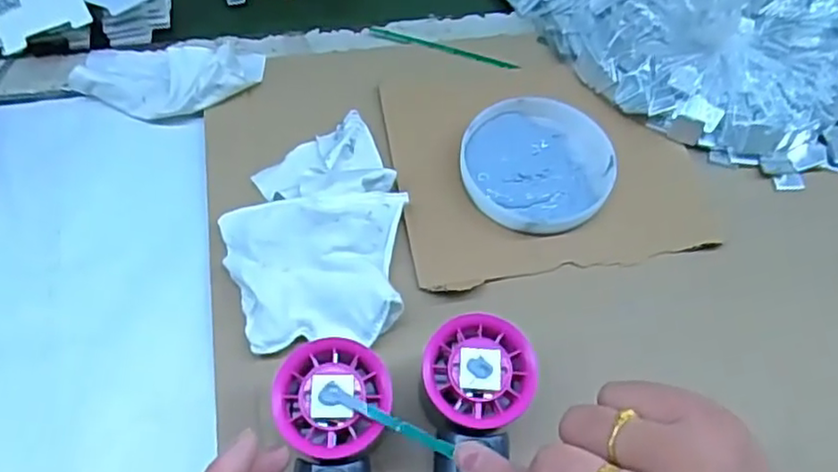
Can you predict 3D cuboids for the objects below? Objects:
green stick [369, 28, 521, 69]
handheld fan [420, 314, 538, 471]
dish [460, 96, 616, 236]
[{"bbox_3d":[0.019,-0.144,0.504,0.118,0.004,0.008,17,61,7],"label":"green stick"},{"bbox_3d":[0.022,0.122,0.324,0.053,0.056,0.151,8,60,2],"label":"handheld fan"},{"bbox_3d":[0.079,-0.047,0.443,0.099,0.017,0.104,1,60,-2],"label":"dish"}]

